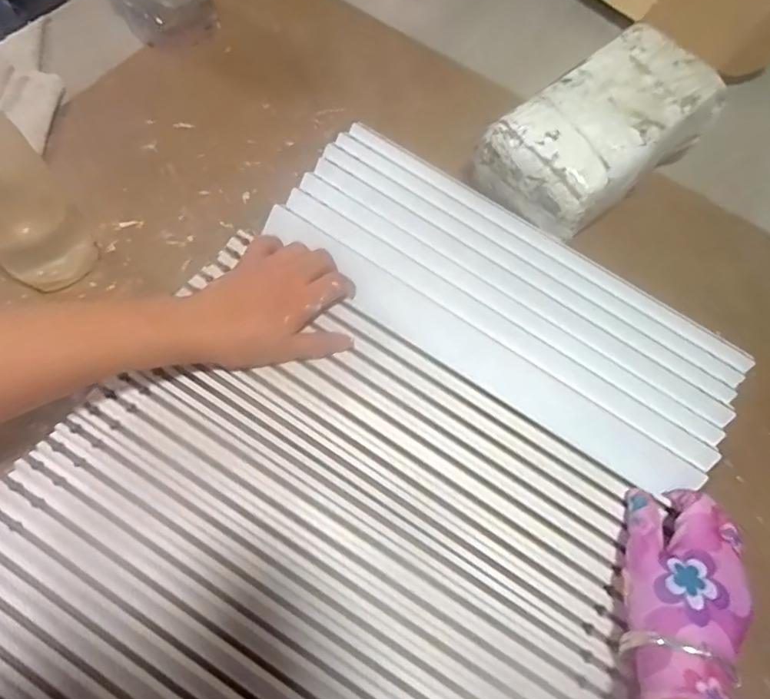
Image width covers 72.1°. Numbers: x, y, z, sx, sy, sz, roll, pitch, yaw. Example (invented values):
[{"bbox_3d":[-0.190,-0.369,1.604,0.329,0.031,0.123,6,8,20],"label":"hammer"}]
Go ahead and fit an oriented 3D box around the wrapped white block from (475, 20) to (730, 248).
[{"bbox_3d":[0.211,-0.212,0.513,0.236,0.081,0.119,-36,73,-19],"label":"wrapped white block"}]

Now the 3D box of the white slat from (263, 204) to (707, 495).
[{"bbox_3d":[0.066,0.002,0.447,0.409,0.009,0.050,34,58,8],"label":"white slat"}]

